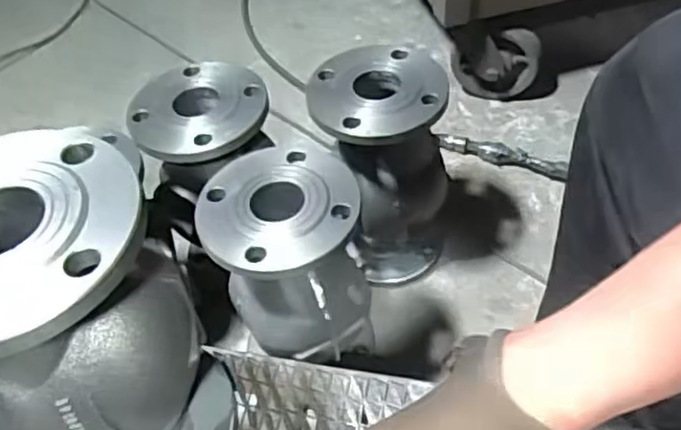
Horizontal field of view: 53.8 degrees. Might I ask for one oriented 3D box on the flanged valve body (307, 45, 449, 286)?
[{"bbox_3d":[0.051,-0.051,0.827,0.146,0.275,0.145,-3,48,3],"label":"flanged valve body"}]

